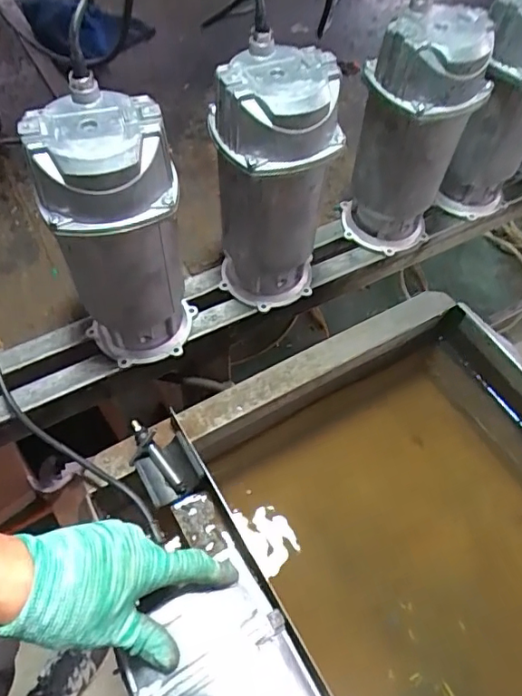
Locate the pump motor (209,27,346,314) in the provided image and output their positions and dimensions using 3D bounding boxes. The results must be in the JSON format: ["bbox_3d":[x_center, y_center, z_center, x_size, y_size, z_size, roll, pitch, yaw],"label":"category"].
[{"bbox_3d":[0.011,-0.178,0.623,0.134,0.293,0.108,5,57,1],"label":"pump motor"}]

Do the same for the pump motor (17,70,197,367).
[{"bbox_3d":[-0.149,-0.107,0.570,0.128,0.292,0.117,-31,63,-20],"label":"pump motor"}]

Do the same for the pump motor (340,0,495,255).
[{"bbox_3d":[0.191,-0.268,0.687,0.127,0.300,0.125,17,58,9],"label":"pump motor"}]

